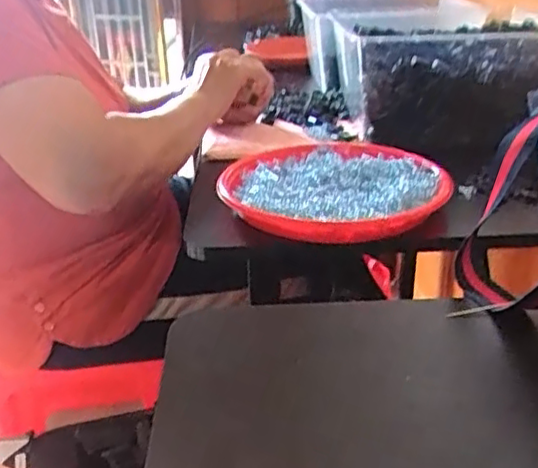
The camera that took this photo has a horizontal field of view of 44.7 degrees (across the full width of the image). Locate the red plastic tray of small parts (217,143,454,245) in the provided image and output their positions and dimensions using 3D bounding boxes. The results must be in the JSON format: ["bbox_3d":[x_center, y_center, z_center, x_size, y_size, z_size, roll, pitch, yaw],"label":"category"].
[{"bbox_3d":[0.060,-0.058,0.715,0.229,0.033,0.260,-13,27,-21],"label":"red plastic tray of small parts"}]

